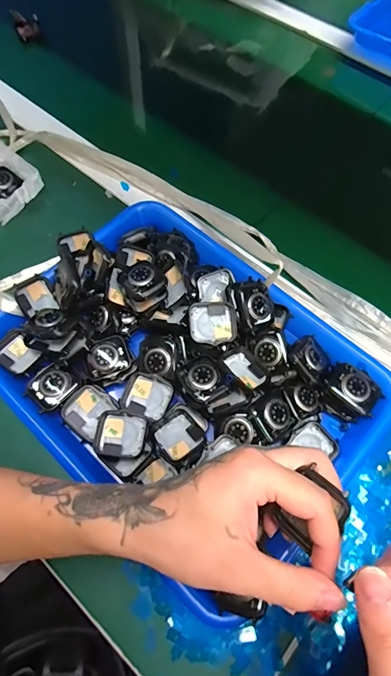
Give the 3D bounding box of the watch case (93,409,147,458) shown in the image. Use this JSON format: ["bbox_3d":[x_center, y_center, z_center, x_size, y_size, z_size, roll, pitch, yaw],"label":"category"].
[{"bbox_3d":[-0.062,0.080,0.318,0.042,0.011,0.037,7,66,4],"label":"watch case"}]

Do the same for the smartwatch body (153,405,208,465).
[{"bbox_3d":[-0.015,0.083,0.323,0.037,0.010,0.037,-39,71,-15],"label":"smartwatch body"}]

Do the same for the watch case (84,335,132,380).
[{"bbox_3d":[-0.082,0.017,0.345,0.039,0.006,0.035,-23,68,-10],"label":"watch case"}]

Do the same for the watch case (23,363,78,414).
[{"bbox_3d":[-0.129,0.043,0.335,0.036,0.008,0.039,39,72,16],"label":"watch case"}]

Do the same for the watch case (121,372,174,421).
[{"bbox_3d":[-0.042,0.052,0.336,0.040,0.012,0.036,22,68,10],"label":"watch case"}]

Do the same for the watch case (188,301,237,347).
[{"bbox_3d":[0.015,-0.013,0.341,0.043,0.008,0.039,-6,82,-13],"label":"watch case"}]

